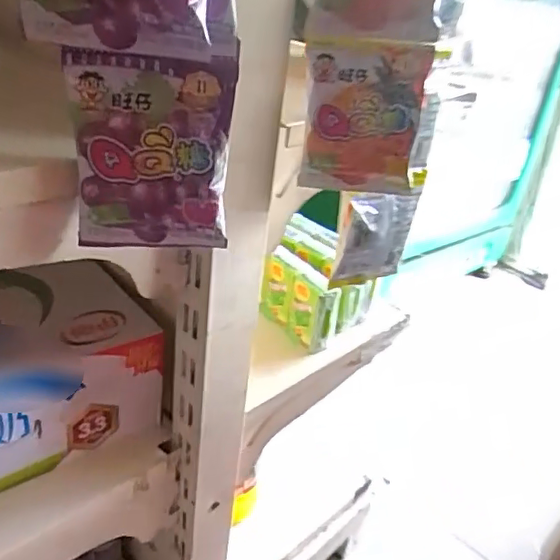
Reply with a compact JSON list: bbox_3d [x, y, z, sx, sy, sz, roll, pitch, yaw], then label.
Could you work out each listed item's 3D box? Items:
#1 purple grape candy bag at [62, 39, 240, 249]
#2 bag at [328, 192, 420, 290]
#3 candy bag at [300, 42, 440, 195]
[{"bbox_3d":[-0.073,-0.069,0.329,0.087,0.114,0.018,1,29,-11],"label":"purple grape candy bag"},{"bbox_3d":[0.094,-0.037,0.552,0.085,0.107,0.024,-12,40,-23],"label":"bag"},{"bbox_3d":[0.060,-0.118,0.427,0.083,0.110,0.021,10,28,6],"label":"candy bag"}]

